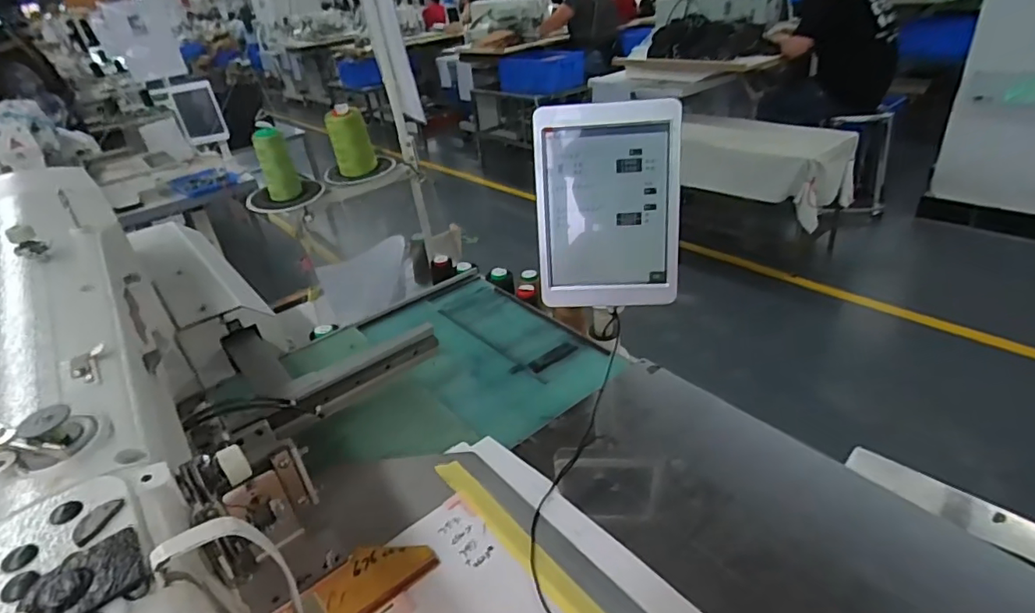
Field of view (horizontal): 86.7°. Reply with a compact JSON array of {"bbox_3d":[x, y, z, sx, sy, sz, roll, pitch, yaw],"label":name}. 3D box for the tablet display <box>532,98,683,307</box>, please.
[{"bbox_3d":[0.096,-0.103,0.583,0.149,0.210,0.019,-1,18,10],"label":"tablet display"}]

